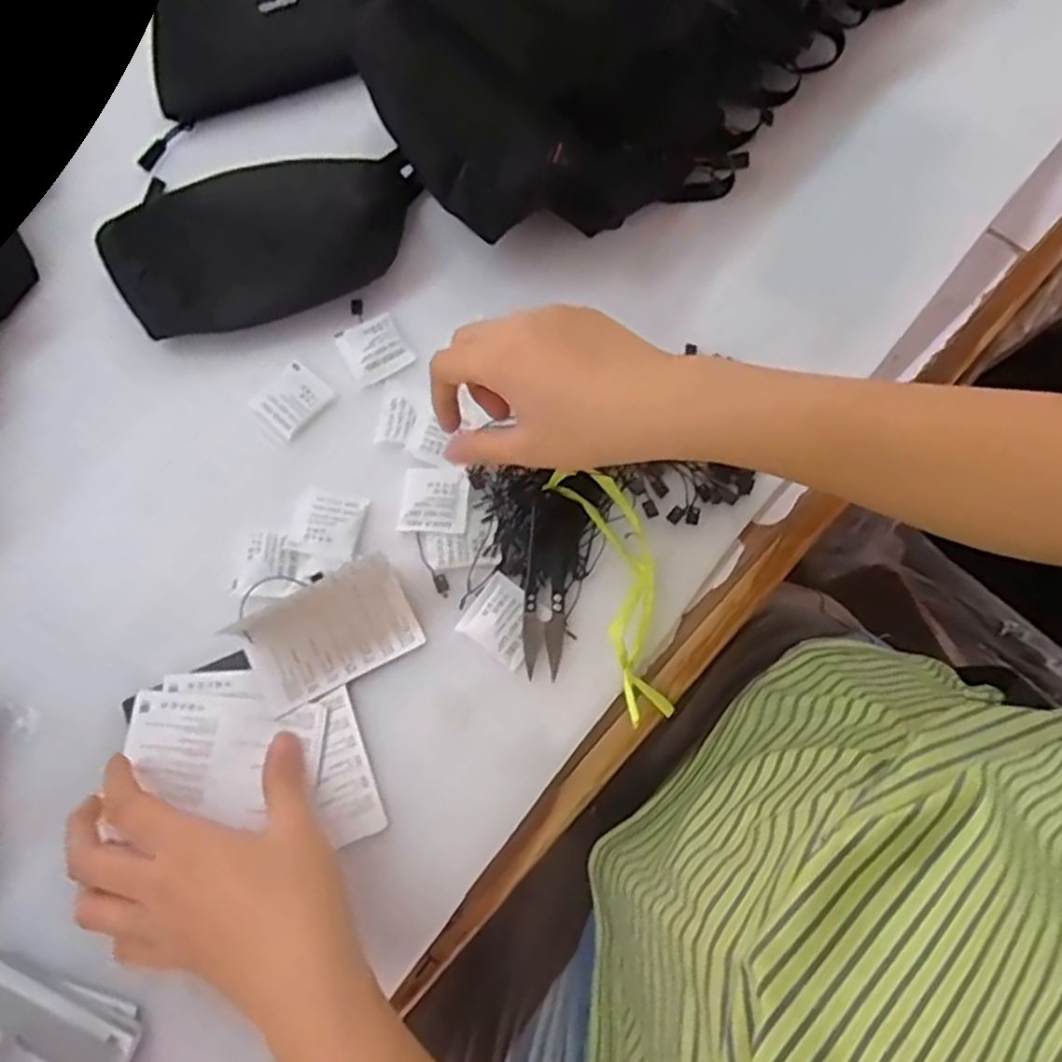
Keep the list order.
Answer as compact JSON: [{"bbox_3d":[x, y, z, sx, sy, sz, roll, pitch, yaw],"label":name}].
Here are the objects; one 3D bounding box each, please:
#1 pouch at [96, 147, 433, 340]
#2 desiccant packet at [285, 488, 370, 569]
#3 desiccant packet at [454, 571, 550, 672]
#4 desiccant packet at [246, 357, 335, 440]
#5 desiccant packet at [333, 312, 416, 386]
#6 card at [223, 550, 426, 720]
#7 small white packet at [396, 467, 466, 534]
[{"bbox_3d":[-0.165,-0.186,0.451,0.191,0.034,0.099,-17,74,-3],"label":"pouch"},{"bbox_3d":[-0.117,-0.003,0.415,0.039,0.004,0.040,12,74,5],"label":"desiccant packet"},{"bbox_3d":[-0.014,0.049,0.399,0.039,0.005,0.039,34,78,11],"label":"desiccant packet"},{"bbox_3d":[-0.146,-0.081,0.441,0.037,0.004,0.041,39,79,12],"label":"desiccant packet"},{"bbox_3d":[-0.098,-0.114,0.449,0.038,0.004,0.042,-30,75,-7],"label":"desiccant packet"},{"bbox_3d":[-0.110,0.055,0.394,0.088,0.013,0.057,-28,75,-6],"label":"card"},{"bbox_3d":[-0.056,-0.018,0.418,0.037,0.004,0.039,3,74,3],"label":"small white packet"}]

